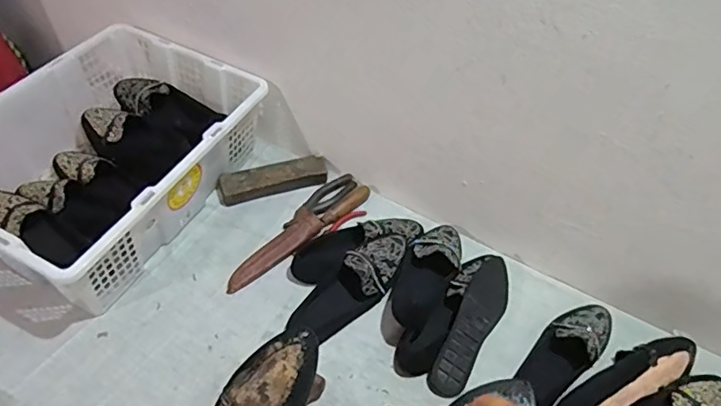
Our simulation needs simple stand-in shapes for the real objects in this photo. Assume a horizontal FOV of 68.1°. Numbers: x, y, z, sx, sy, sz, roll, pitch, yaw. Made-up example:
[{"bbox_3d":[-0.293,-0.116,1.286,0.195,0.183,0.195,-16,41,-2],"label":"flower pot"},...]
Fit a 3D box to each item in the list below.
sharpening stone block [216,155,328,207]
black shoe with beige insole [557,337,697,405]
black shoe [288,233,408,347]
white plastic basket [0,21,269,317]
[{"bbox_3d":[-0.162,-0.045,0.989,0.199,0.028,0.057,-15,53,-18],"label":"sharpening stone block"},{"bbox_3d":[0.400,0.257,0.785,0.259,0.051,0.073,-21,55,-22],"label":"black shoe with beige insole"},{"bbox_3d":[-0.012,0.127,0.841,0.229,0.068,0.078,-34,61,-30],"label":"black shoe"},{"bbox_3d":[-0.431,-0.092,0.909,0.394,0.156,0.492,26,52,15],"label":"white plastic basket"}]

